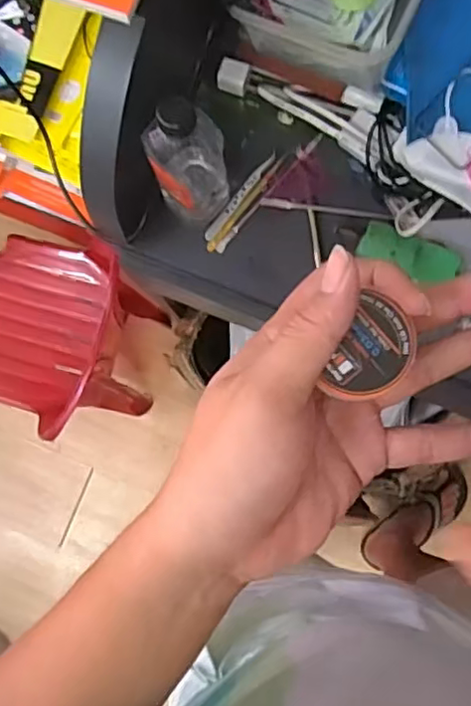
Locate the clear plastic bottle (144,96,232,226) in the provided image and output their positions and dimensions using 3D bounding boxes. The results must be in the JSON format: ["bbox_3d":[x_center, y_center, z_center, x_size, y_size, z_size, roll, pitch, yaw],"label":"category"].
[{"bbox_3d":[-0.043,-0.172,0.565,0.062,0.185,0.057,0,84,2],"label":"clear plastic bottle"}]

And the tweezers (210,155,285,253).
[{"bbox_3d":[0.013,-0.156,0.661,0.010,0.005,0.124,39,89,-12],"label":"tweezers"}]

